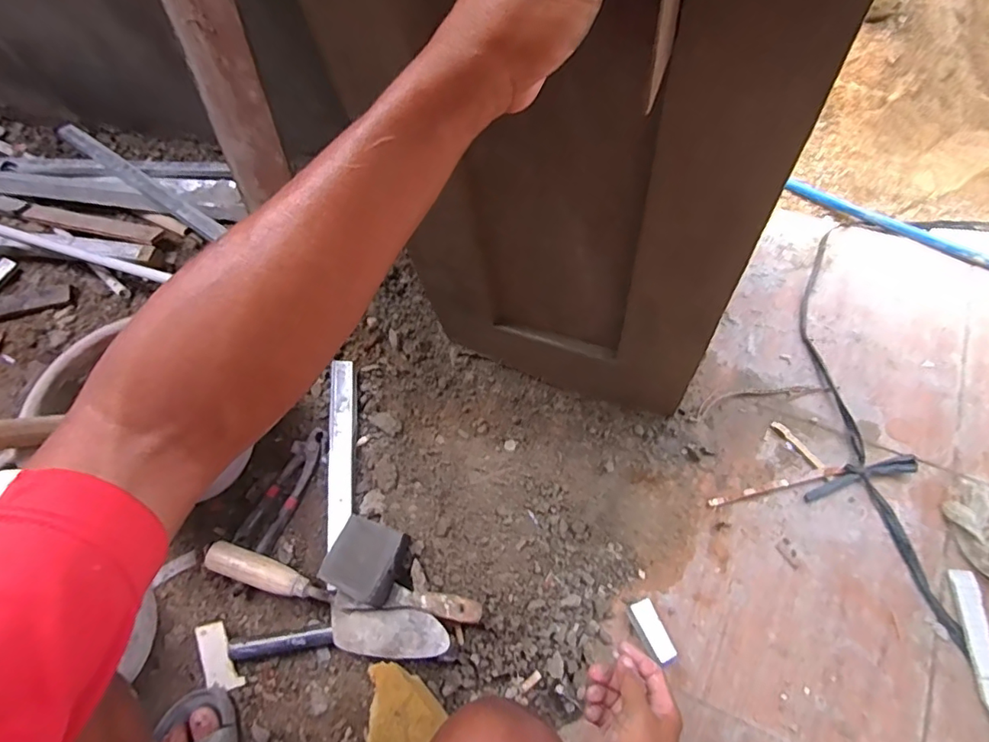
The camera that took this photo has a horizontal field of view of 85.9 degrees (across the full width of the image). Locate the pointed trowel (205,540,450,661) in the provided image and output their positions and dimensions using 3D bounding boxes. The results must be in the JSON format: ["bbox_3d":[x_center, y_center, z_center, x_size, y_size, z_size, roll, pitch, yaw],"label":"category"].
[{"bbox_3d":[-0.199,0.281,0.626,0.299,0.075,0.064,14,66,13],"label":"pointed trowel"}]

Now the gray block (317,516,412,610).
[{"bbox_3d":[-0.151,0.220,0.621,0.077,0.035,0.082,17,67,14],"label":"gray block"}]

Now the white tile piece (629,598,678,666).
[{"bbox_3d":[0.194,0.319,0.651,0.028,0.027,0.071,-23,66,-8],"label":"white tile piece"}]

